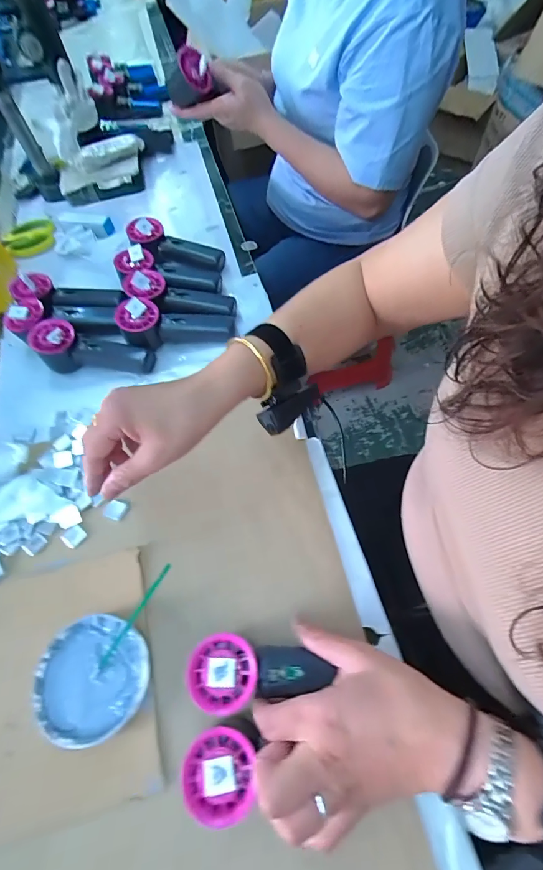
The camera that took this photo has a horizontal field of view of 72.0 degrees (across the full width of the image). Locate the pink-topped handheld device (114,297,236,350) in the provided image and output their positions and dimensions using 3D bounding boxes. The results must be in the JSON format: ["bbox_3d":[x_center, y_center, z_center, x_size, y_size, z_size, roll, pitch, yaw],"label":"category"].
[{"bbox_3d":[-0.130,-0.151,0.517,0.153,0.059,0.053,-1,62,3],"label":"pink-topped handheld device"}]

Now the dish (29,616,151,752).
[{"bbox_3d":[-0.164,0.224,0.348,0.100,0.017,0.097,-1,62,3],"label":"dish"}]

